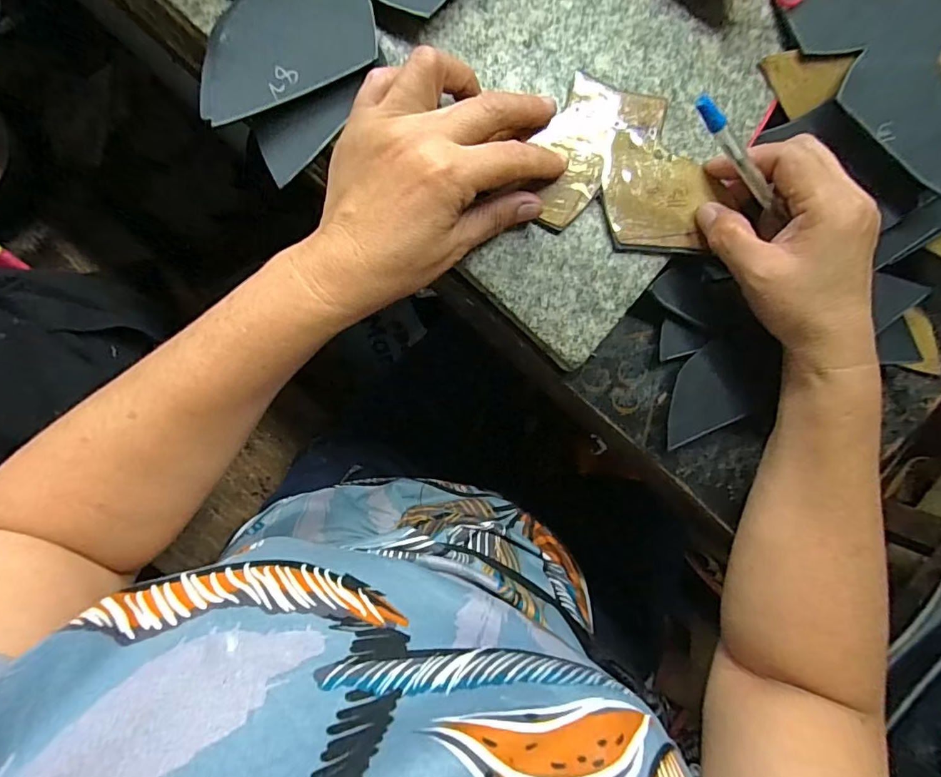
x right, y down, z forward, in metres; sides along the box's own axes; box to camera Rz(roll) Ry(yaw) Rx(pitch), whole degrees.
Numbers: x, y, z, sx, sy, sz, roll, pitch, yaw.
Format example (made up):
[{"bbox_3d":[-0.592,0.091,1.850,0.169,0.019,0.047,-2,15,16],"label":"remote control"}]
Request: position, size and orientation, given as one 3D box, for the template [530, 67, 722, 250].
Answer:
[{"bbox_3d":[0.093,-0.126,0.286,0.103,0.006,0.085,12,92,-9],"label":"template"}]

